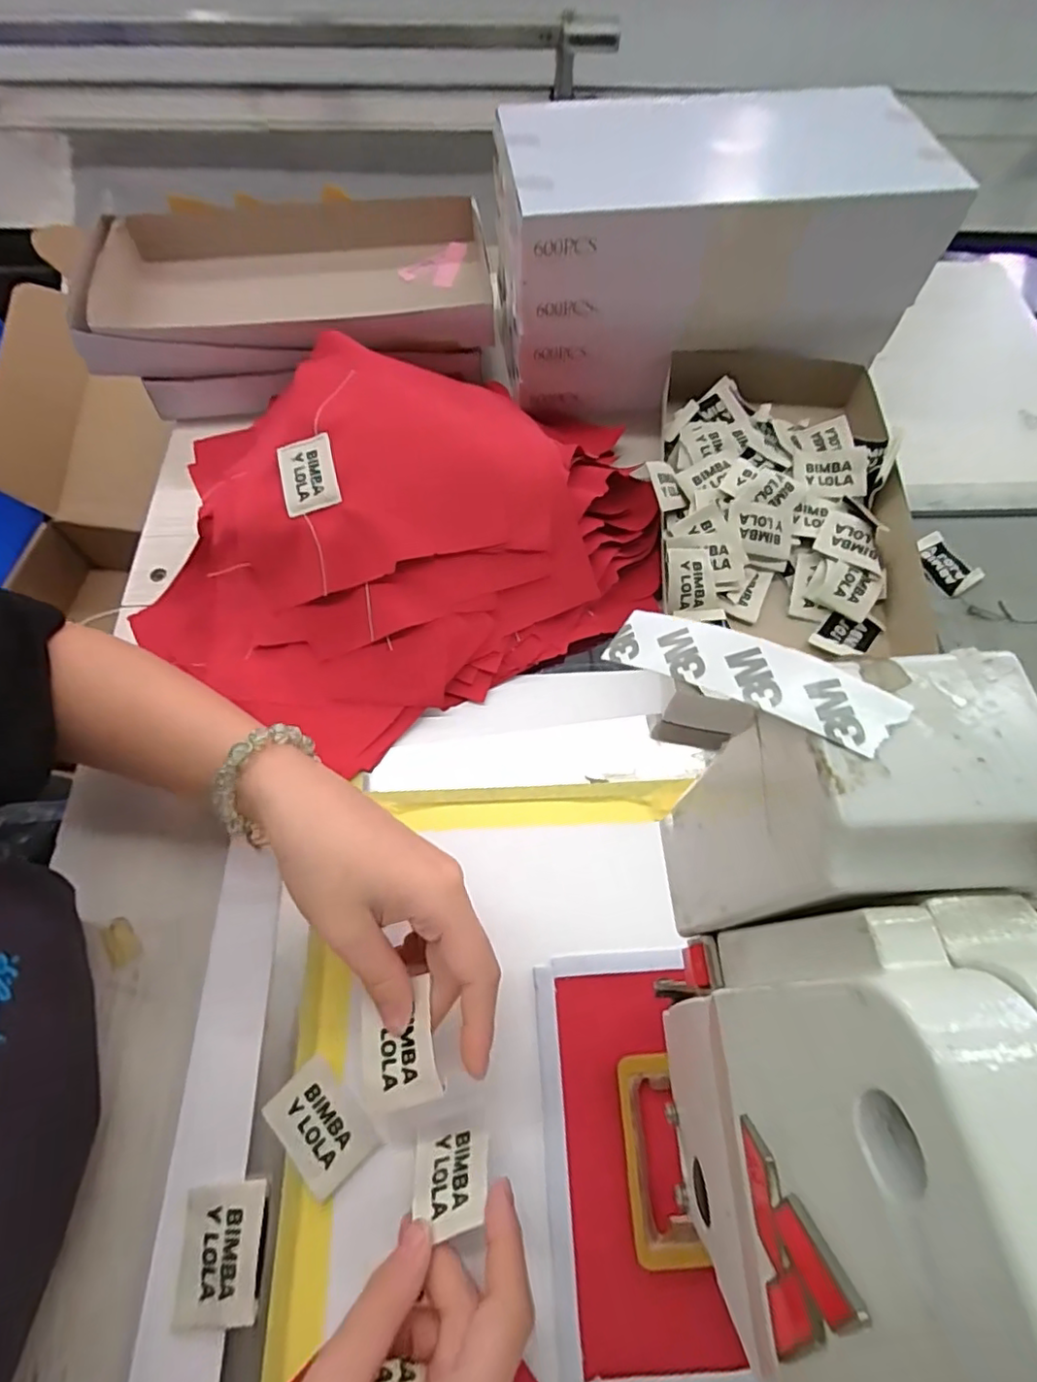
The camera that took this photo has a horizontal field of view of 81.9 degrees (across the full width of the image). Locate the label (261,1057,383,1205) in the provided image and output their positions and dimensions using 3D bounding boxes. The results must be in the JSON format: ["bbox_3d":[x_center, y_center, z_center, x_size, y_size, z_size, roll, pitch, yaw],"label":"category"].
[{"bbox_3d":[-0.094,0.208,0.284,0.035,0.004,0.050,-42,73,-18],"label":"label"}]

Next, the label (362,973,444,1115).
[{"bbox_3d":[-0.052,0.155,0.262,0.033,0.007,0.046,-23,54,8],"label":"label"}]

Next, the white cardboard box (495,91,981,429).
[{"bbox_3d":[0.147,-0.353,0.492,0.308,0.157,0.157,-4,66,-3],"label":"white cardboard box"}]

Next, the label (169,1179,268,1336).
[{"bbox_3d":[-0.133,0.251,0.265,0.036,0.004,0.051,-5,69,1],"label":"label"}]

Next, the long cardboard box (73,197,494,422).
[{"bbox_3d":[-0.189,-0.346,0.536,0.321,0.090,0.184,-7,66,-4],"label":"long cardboard box"}]

